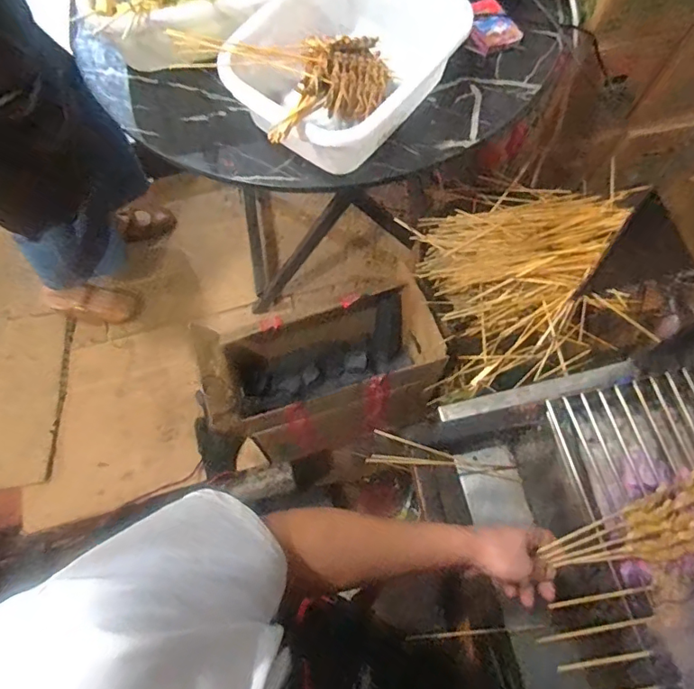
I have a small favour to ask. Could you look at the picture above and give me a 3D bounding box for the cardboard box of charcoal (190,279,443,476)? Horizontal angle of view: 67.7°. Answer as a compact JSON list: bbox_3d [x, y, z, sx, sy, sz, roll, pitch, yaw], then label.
[{"bbox_3d":[-0.046,0.062,1.126,0.464,0.287,0.279,-20,69,-6],"label":"cardboard box of charcoal"}]

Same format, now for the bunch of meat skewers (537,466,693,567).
[{"bbox_3d":[0.358,0.219,0.614,0.250,0.027,0.095,-15,69,-4],"label":"bunch of meat skewers"}]

